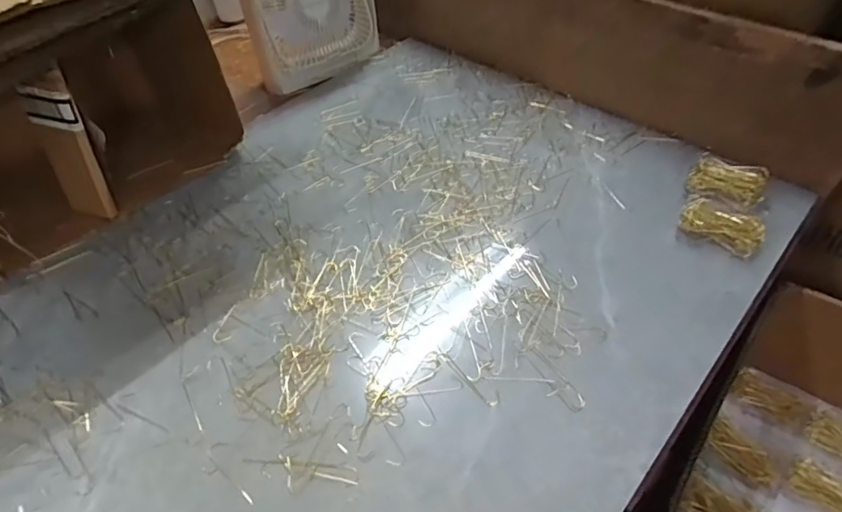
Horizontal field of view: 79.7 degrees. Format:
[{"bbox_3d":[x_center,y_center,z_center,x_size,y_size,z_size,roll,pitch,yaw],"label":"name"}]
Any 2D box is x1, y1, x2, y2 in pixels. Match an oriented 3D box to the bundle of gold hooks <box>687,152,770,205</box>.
[{"bbox_3d":[0.324,-0.081,0.533,0.068,0.018,0.053,25,54,23],"label":"bundle of gold hooks"}]

